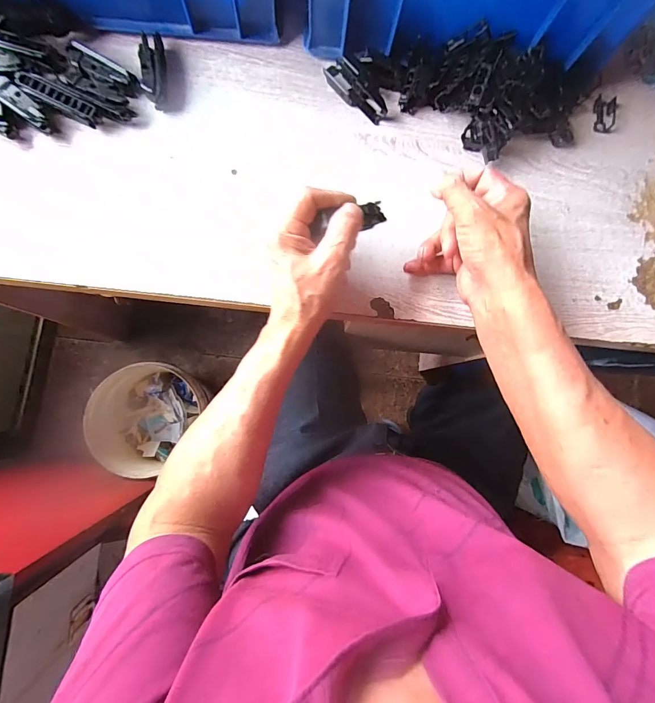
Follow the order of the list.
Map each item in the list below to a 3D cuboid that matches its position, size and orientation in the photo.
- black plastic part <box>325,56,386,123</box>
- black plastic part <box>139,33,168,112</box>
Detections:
[{"bbox_3d":[0.030,-0.279,0.384,0.025,0.018,0.077,-42,89,-7],"label":"black plastic part"},{"bbox_3d":[-0.179,-0.288,0.368,0.021,0.016,0.075,-3,84,-5],"label":"black plastic part"}]

